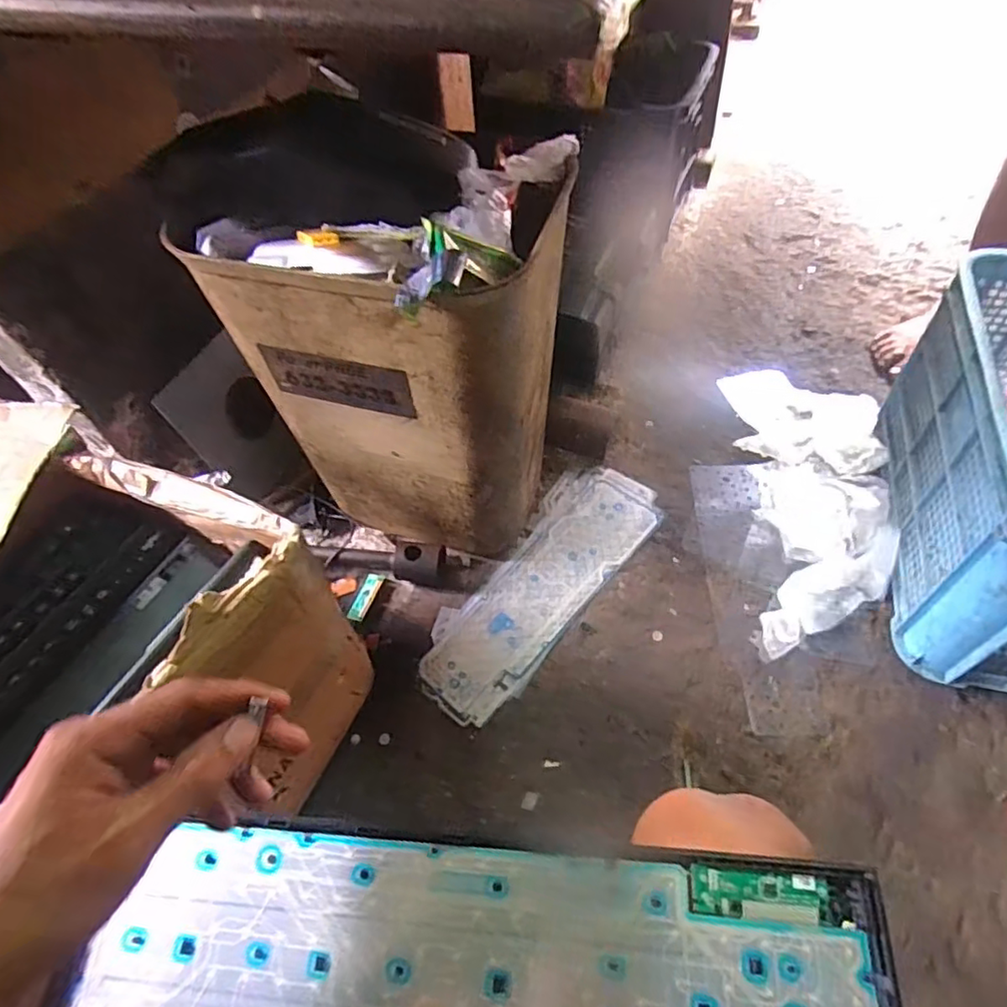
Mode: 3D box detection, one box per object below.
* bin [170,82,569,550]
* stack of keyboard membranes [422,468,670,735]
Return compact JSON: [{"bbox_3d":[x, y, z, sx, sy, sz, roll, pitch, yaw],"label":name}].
[{"bbox_3d":[-0.121,-0.157,0.800,0.369,0.510,0.224,13,56,14],"label":"bin"},{"bbox_3d":[0.058,0.116,0.946,0.167,0.012,0.469,33,63,26],"label":"stack of keyboard membranes"}]

